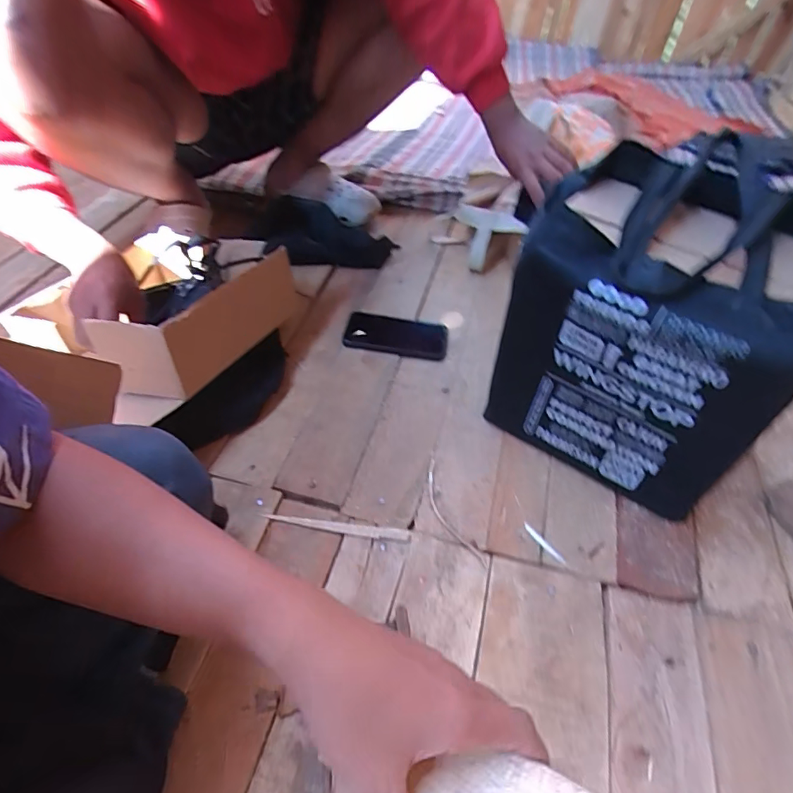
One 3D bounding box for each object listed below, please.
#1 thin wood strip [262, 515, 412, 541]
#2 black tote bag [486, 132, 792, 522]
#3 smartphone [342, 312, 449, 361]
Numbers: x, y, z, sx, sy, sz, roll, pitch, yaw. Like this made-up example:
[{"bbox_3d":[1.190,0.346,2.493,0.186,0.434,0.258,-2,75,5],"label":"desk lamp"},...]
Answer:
[{"bbox_3d":[-0.068,0.150,0.558,0.168,0.007,0.016,5,48,4],"label":"thin wood strip"},{"bbox_3d":[0.284,-0.069,0.556,0.291,0.306,0.228,27,53,22],"label":"black tote bag"},{"bbox_3d":[0.001,-0.098,0.771,0.158,0.012,0.081,10,53,3],"label":"smartphone"}]

